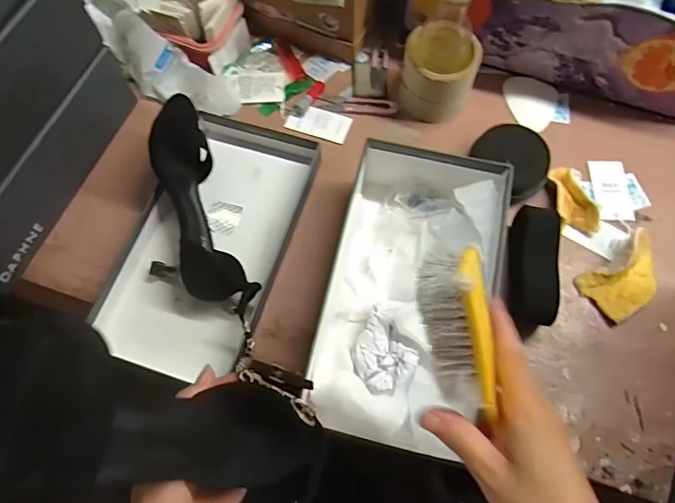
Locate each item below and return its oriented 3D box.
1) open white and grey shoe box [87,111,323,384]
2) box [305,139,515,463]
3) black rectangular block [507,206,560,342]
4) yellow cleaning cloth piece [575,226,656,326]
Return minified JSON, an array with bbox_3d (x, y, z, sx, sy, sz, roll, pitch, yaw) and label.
[{"bbox_3d":[-0.140,-0.016,0.545,0.167,0.046,0.307,17,71,7],"label":"open white and grey shoe box"},{"bbox_3d":[0.073,0.034,0.485,0.157,0.078,0.305,13,70,5],"label":"box"},{"bbox_3d":[0.207,0.019,0.509,0.037,0.064,0.131,7,70,3],"label":"black rectangular block"},{"bbox_3d":[0.318,0.029,0.522,0.089,0.035,0.063,-33,73,-11],"label":"yellow cleaning cloth piece"}]

